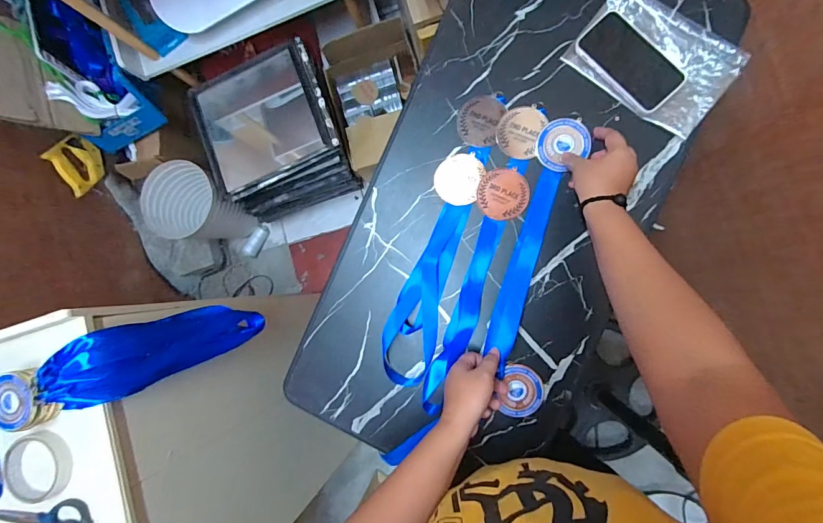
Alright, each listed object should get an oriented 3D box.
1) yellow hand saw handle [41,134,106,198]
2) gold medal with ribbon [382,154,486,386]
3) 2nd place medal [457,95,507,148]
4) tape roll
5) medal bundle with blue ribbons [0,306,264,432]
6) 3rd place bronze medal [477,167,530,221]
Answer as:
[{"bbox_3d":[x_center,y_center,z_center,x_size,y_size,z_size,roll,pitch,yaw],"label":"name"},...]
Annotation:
[{"bbox_3d":[-0.846,-0.246,1.017,0.022,0.116,0.139,-8,48,19],"label":"yellow hand saw handle"},{"bbox_3d":[0.028,0.008,0.591,0.075,0.024,0.341,16,91,9],"label":"gold medal with ribbon"},{"bbox_3d":[0.099,-0.206,0.585,0.063,0.006,0.070,20,91,9],"label":"2nd place medal"},{"bbox_3d":[-0.506,0.277,0.544,0.097,0.021,0.089,0,88,9],"label":"tape roll"},{"bbox_3d":[-0.416,0.151,0.655,0.103,0.370,0.095,-30,83,31],"label":"medal bundle with blue ribbons"},{"bbox_3d":[0.132,-0.097,0.577,0.071,0.004,0.073,-4,87,9],"label":"3rd place bronze medal"}]

